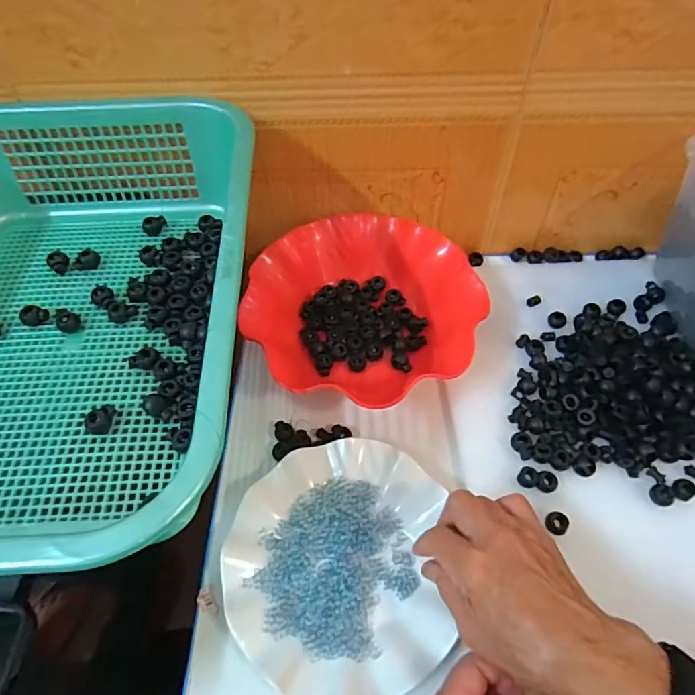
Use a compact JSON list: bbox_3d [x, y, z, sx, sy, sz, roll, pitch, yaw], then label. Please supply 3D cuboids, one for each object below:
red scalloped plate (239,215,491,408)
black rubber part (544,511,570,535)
[{"bbox_3d":[0.015,-0.044,0.514,0.222,0.062,0.191,-5,55,-2],"label":"red scalloped plate"},{"bbox_3d":[0.166,0.140,0.401,0.016,0.012,0.017,-1,55,1],"label":"black rubber part"}]

